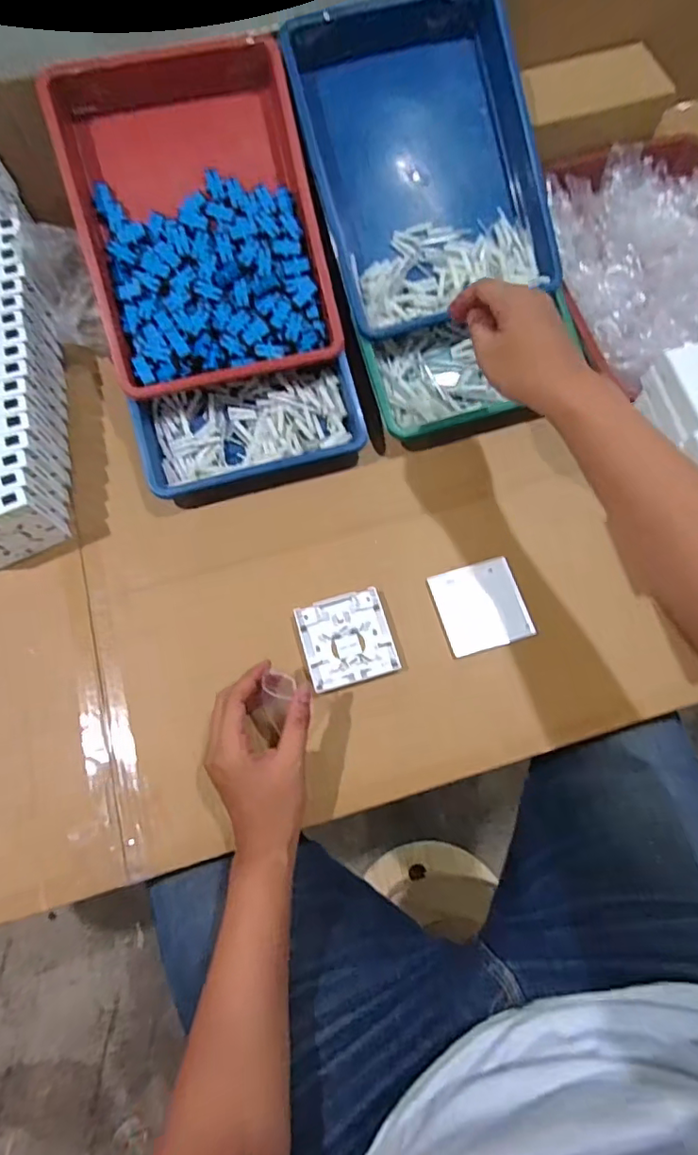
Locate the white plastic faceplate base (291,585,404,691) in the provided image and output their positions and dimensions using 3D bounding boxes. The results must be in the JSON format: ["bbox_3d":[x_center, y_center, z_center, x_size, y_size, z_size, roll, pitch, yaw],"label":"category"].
[{"bbox_3d":[-0.002,0.062,0.531,0.087,0.011,0.087,-15,73,-5],"label":"white plastic faceplate base"}]

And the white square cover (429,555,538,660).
[{"bbox_3d":[0.135,0.029,0.538,0.086,0.010,0.088,-16,73,-5],"label":"white square cover"}]

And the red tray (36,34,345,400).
[{"bbox_3d":[-0.157,-0.374,0.549,0.238,0.056,0.330,-14,91,-5],"label":"red tray"}]

